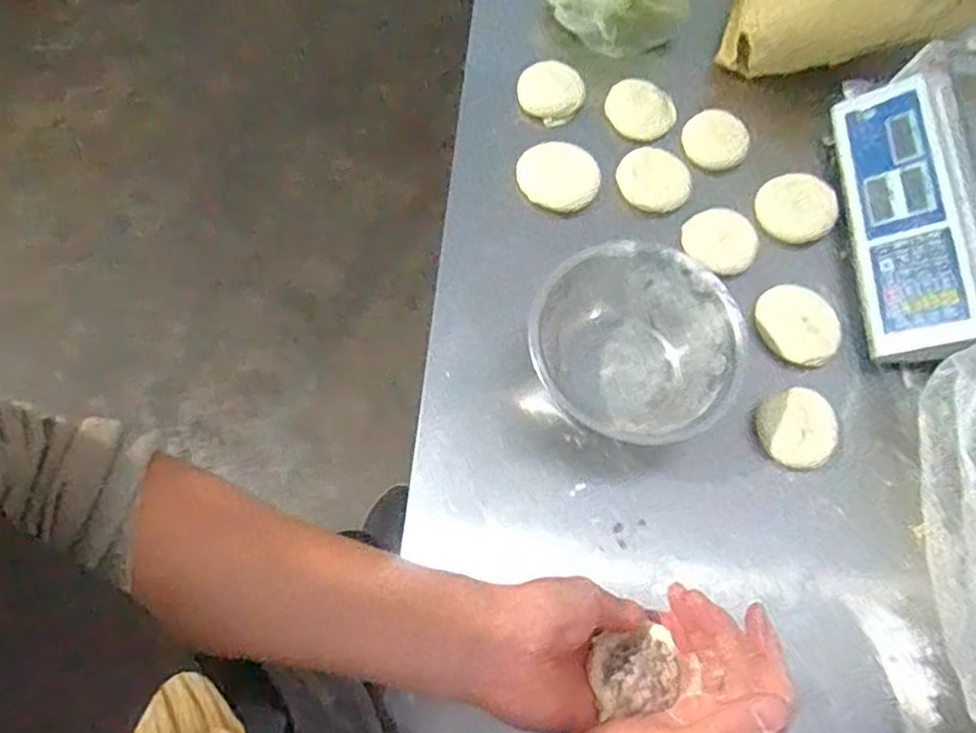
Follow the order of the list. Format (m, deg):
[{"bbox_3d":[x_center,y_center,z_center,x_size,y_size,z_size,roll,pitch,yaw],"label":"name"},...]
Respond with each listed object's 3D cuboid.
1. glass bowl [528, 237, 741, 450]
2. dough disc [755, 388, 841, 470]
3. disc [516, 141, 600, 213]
[{"bbox_3d":[0.149,-0.024,0.718,0.197,0.082,0.180,0,68,-1],"label":"glass bowl"},{"bbox_3d":[0.318,0.062,0.717,0.085,0.020,0.079,0,68,-1],"label":"dough disc"},{"bbox_3d":[0.084,-0.227,0.834,0.094,0.013,0.088,0,68,-1],"label":"disc"}]

